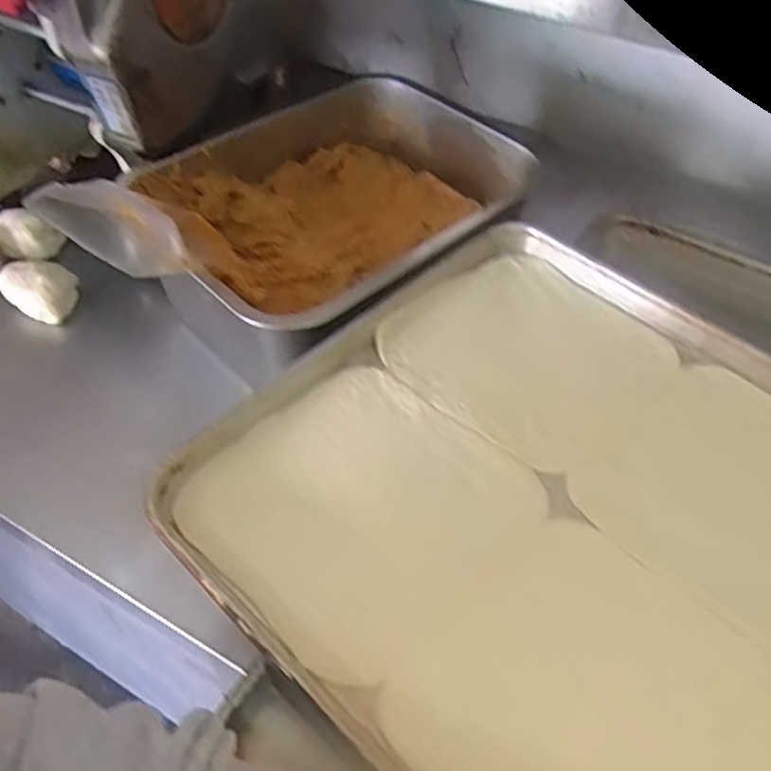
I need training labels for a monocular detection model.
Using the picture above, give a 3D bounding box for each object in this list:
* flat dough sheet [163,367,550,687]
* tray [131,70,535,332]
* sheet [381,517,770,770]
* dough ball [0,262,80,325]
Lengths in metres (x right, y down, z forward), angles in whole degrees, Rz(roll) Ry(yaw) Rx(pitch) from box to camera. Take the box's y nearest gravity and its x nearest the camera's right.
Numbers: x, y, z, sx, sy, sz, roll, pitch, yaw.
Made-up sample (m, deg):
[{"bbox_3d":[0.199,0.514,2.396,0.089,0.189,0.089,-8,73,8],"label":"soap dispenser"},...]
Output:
[{"bbox_3d":[-0.015,0.074,0.445,0.180,0.012,0.187,36,57,24],"label":"flat dough sheet"},{"bbox_3d":[-0.039,-0.167,0.654,0.347,0.079,0.262,-33,59,-26],"label":"tray"},{"bbox_3d":[0.120,0.183,0.374,0.190,0.016,0.176,38,58,25],"label":"sheet"},{"bbox_3d":[-0.353,-0.099,0.701,0.064,0.039,0.062,-35,60,-28],"label":"dough ball"}]

